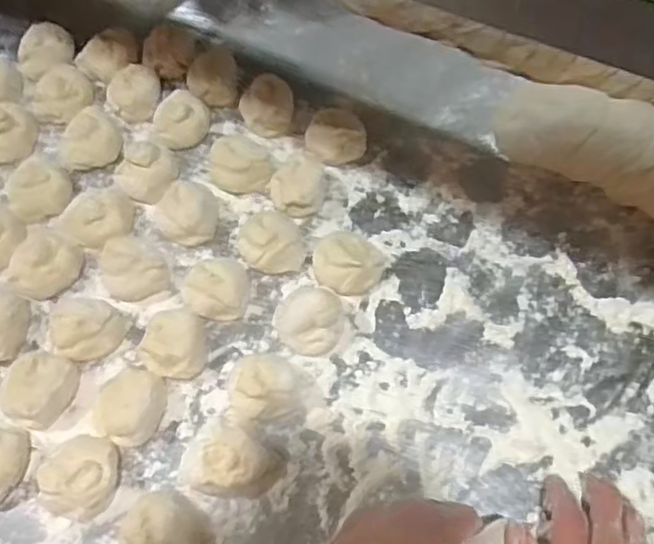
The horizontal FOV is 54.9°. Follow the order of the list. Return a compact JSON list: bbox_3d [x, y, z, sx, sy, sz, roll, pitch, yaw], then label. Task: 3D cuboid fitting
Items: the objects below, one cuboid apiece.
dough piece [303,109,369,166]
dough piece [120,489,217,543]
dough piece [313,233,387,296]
[{"bbox_3d":[0.009,-0.126,0.586,0.056,0.029,0.045,-2,64,1],"label":"dough piece"},{"bbox_3d":[-0.112,0.186,0.438,0.072,0.036,0.056,36,70,17],"label":"dough piece"},{"bbox_3d":[0.021,-0.009,0.531,0.059,0.034,0.046,-29,67,-12],"label":"dough piece"}]

